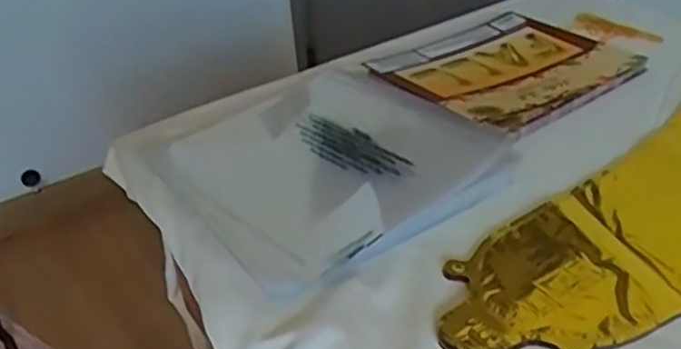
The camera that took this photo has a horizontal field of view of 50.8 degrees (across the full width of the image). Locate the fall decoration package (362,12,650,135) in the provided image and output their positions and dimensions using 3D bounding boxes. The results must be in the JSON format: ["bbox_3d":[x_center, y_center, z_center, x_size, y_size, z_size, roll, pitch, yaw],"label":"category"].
[{"bbox_3d":[0.151,-0.101,0.665,0.205,0.015,0.182,-22,36,-28],"label":"fall decoration package"}]

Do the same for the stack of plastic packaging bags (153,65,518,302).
[{"bbox_3d":[-0.010,-0.014,0.549,0.213,0.013,0.220,-26,40,-28],"label":"stack of plastic packaging bags"}]

